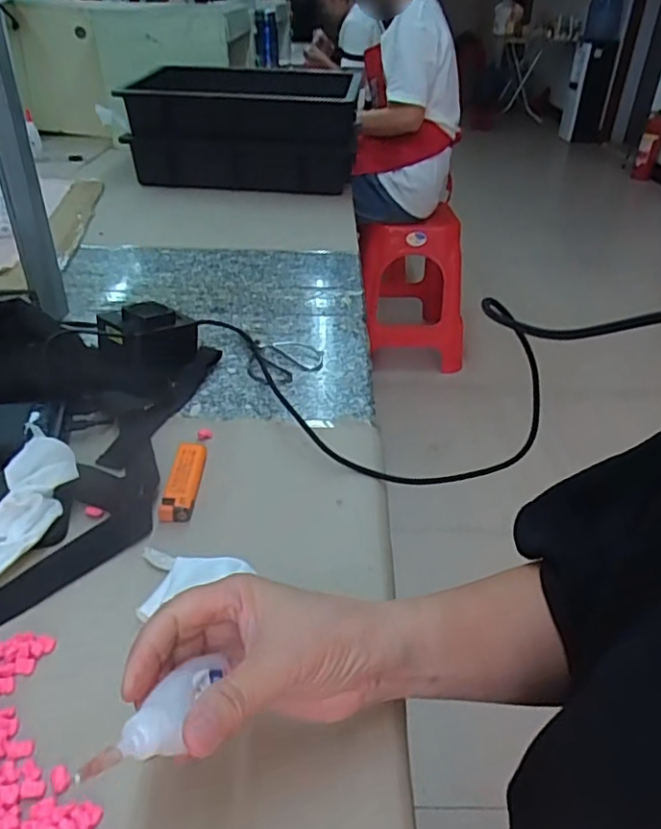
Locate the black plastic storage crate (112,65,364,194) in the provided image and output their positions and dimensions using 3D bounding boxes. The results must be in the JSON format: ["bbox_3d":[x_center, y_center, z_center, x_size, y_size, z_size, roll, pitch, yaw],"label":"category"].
[{"bbox_3d":[-0.170,-0.627,1.315,0.441,0.182,0.422,1,35,1],"label":"black plastic storage crate"}]

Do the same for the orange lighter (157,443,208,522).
[{"bbox_3d":[-0.114,0.052,0.476,0.023,0.014,0.079,1,35,0],"label":"orange lighter"}]

